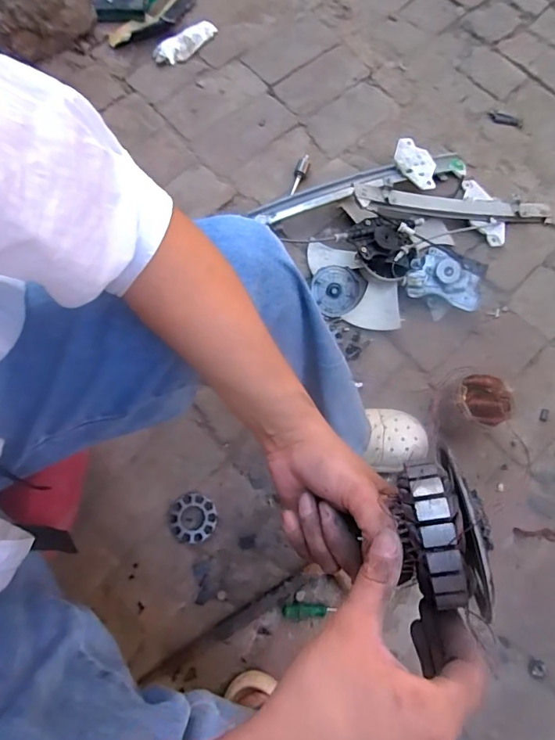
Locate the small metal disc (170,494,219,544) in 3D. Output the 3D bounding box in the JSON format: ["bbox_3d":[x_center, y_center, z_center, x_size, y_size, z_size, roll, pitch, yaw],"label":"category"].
[{"bbox_3d":[-0.141,0.248,0.766,0.074,0.007,0.077,0,73,-1],"label":"small metal disc"}]

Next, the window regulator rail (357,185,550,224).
[{"bbox_3d":[0.363,-0.334,0.936,0.436,0.024,0.064,0,73,-14],"label":"window regulator rail"}]

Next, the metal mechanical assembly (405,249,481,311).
[{"bbox_3d":[0.320,-0.172,0.877,0.137,0.032,0.091,16,74,4],"label":"metal mechanical assembly"}]

